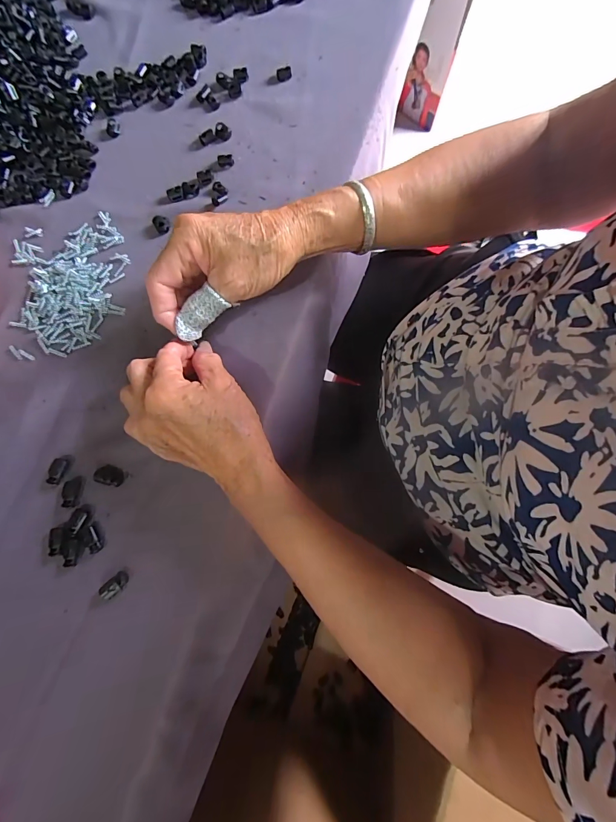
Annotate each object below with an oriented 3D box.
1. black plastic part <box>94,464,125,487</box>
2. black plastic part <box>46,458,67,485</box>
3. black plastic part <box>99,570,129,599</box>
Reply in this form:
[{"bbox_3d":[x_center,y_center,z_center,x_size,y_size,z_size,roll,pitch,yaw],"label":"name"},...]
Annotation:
[{"bbox_3d":[-0.160,0.052,0.295,0.022,0.004,0.015,11,79,2],"label":"black plastic part"},{"bbox_3d":[-0.203,0.048,0.295,0.012,0.004,0.021,18,79,3],"label":"black plastic part"},{"bbox_3d":[-0.147,0.133,0.279,0.023,0.004,0.013,-41,82,-7],"label":"black plastic part"}]

